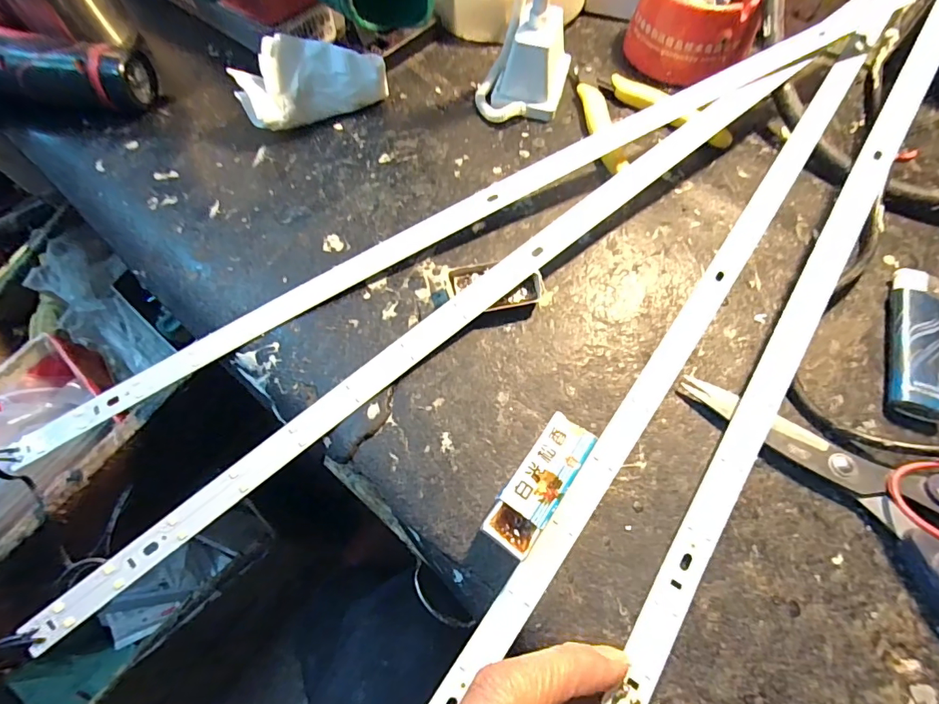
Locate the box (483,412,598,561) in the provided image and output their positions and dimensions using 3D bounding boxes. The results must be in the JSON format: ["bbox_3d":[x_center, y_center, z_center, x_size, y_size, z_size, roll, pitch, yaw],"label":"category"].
[{"bbox_3d":[0.031,0.058,0.201,0.022,0.019,0.060,34,70,16],"label":"box"}]

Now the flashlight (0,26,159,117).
[{"bbox_3d":[-0.291,-0.194,0.316,0.136,0.048,0.057,6,65,5],"label":"flashlight"}]

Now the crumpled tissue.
[{"bbox_3d":[-0.104,-0.178,0.303,0.091,0.043,0.034,-25,67,-10],"label":"crumpled tissue"}]

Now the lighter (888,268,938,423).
[{"bbox_3d":[0.224,-0.006,0.231,0.022,0.012,0.083,19,67,10],"label":"lighter"}]

